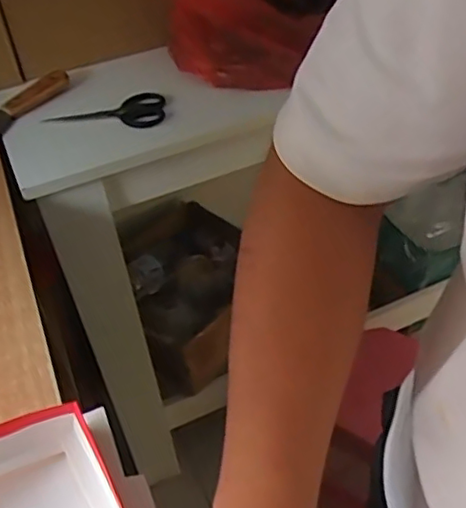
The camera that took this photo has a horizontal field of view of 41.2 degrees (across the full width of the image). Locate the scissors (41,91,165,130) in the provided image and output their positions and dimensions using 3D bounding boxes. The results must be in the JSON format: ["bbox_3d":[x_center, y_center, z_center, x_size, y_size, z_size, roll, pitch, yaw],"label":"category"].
[{"bbox_3d":[-0.160,-0.183,0.788,0.146,0.013,0.069,1,44,2],"label":"scissors"}]

